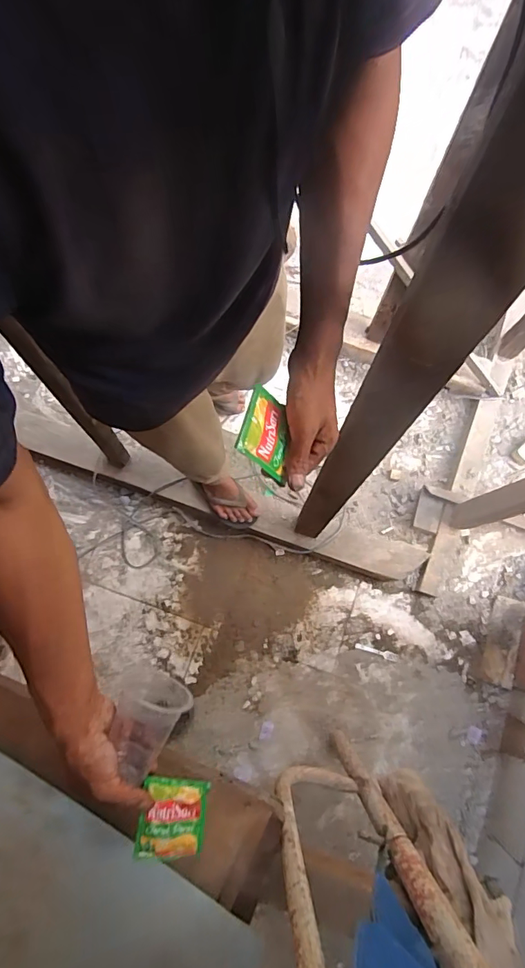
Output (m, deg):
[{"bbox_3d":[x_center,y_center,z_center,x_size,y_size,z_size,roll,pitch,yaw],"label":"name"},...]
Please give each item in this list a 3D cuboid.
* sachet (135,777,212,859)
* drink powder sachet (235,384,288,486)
[{"bbox_3d":[-0.101,0.374,0.504,0.072,0.016,0.087,9,87,-14],"label":"sachet"},{"bbox_3d":[0.009,-0.050,0.454,0.073,0.009,0.074,34,64,-38],"label":"drink powder sachet"}]

